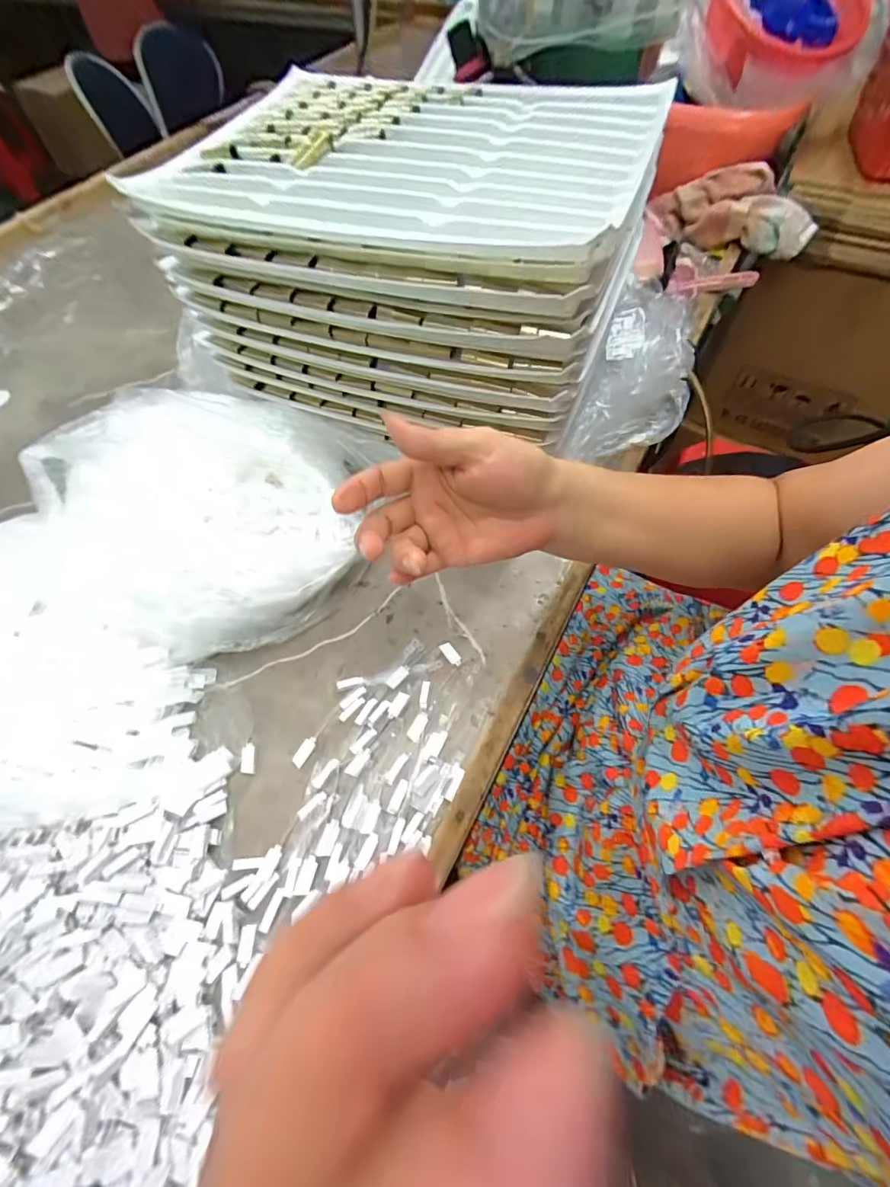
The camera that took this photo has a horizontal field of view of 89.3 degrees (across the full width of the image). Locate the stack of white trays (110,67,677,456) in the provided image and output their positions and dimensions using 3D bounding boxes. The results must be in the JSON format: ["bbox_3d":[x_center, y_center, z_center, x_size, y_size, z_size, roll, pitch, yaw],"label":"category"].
[{"bbox_3d":[-0.031,-0.339,0.471,0.397,0.199,0.298,17,64,11],"label":"stack of white trays"}]

